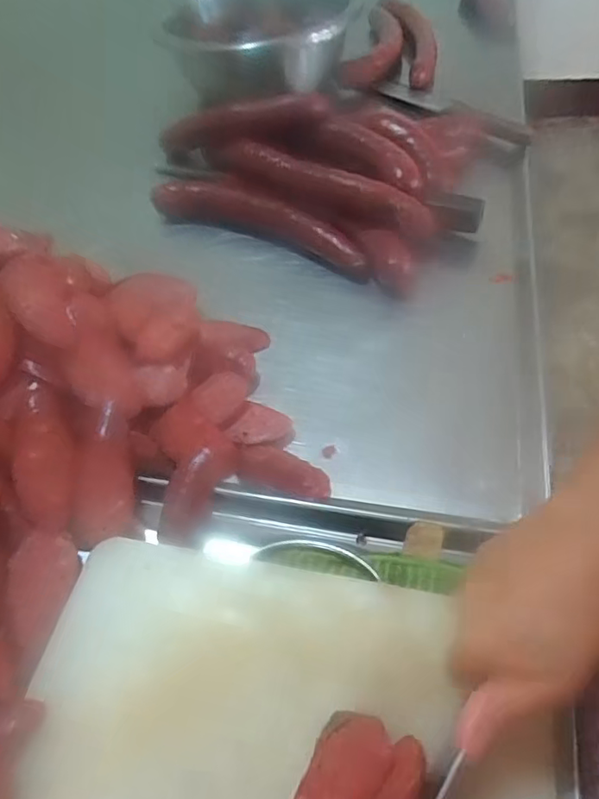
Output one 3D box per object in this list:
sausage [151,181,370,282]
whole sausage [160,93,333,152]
[{"bbox_3d":[-0.045,-0.188,0.593,0.265,0.041,0.064,23,56,22],"label":"sausage"},{"bbox_3d":[-0.070,-0.312,0.635,0.205,0.037,0.032,-2,48,22],"label":"whole sausage"}]

